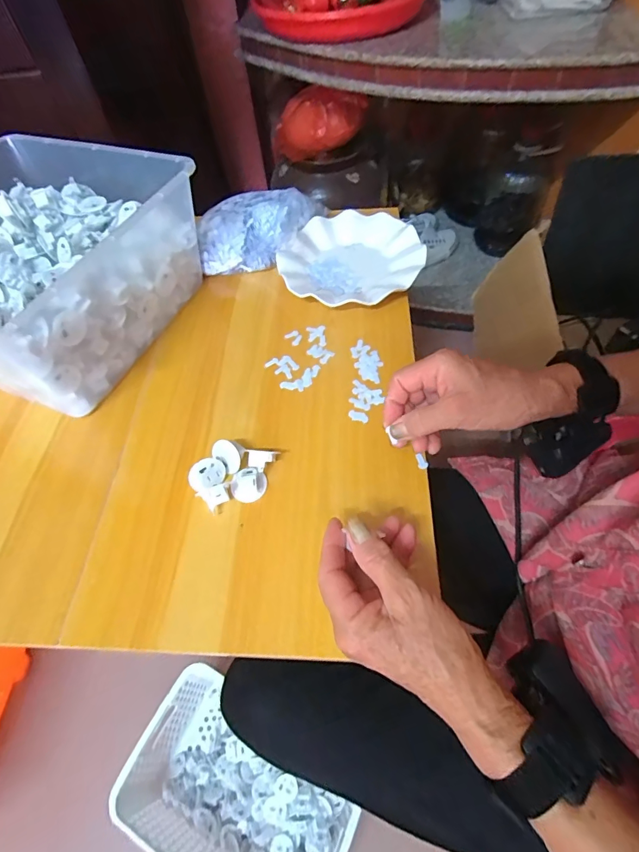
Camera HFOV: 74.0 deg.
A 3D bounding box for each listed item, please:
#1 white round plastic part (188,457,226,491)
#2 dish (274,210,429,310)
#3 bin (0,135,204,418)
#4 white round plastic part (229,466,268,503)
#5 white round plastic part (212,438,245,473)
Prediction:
[{"bbox_3d":[-0.102,0.043,0.384,0.034,0.028,0.012,-36,27,-29],"label":"white round plastic part"},{"bbox_3d":[0.042,-0.215,0.546,0.173,0.021,0.178,-2,57,3],"label":"dish"},{"bbox_3d":[-0.317,-0.178,0.480,0.284,0.138,0.291,19,60,16],"label":"bin"},{"bbox_3d":[-0.065,0.053,0.384,0.031,0.013,0.031,-3,77,11],"label":"white round plastic part"},{"bbox_3d":[-0.084,0.026,0.397,0.029,0.016,0.029,2,97,15],"label":"white round plastic part"}]

